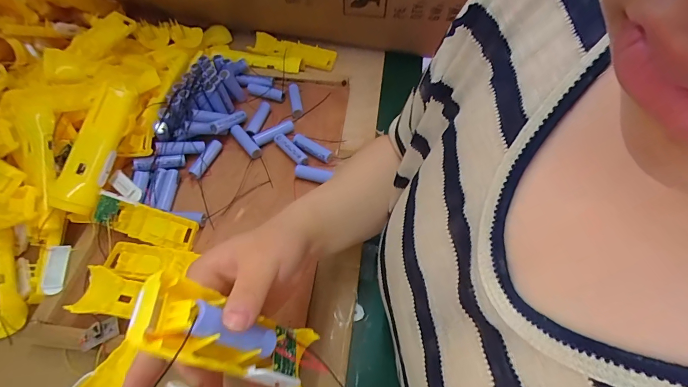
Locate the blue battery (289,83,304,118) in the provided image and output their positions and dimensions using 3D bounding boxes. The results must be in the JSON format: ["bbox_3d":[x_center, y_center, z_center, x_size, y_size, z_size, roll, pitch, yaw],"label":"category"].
[{"bbox_3d":[-0.080,-0.153,0.585,0.018,0.018,0.072,-10,57,-5],"label":"blue battery"}]

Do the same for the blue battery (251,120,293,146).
[{"bbox_3d":[-0.108,-0.093,0.547,0.065,0.019,0.017,-26,59,-15],"label":"blue battery"}]

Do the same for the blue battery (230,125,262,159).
[{"bbox_3d":[-0.149,-0.081,0.536,0.018,0.024,0.065,-35,62,-20],"label":"blue battery"}]

